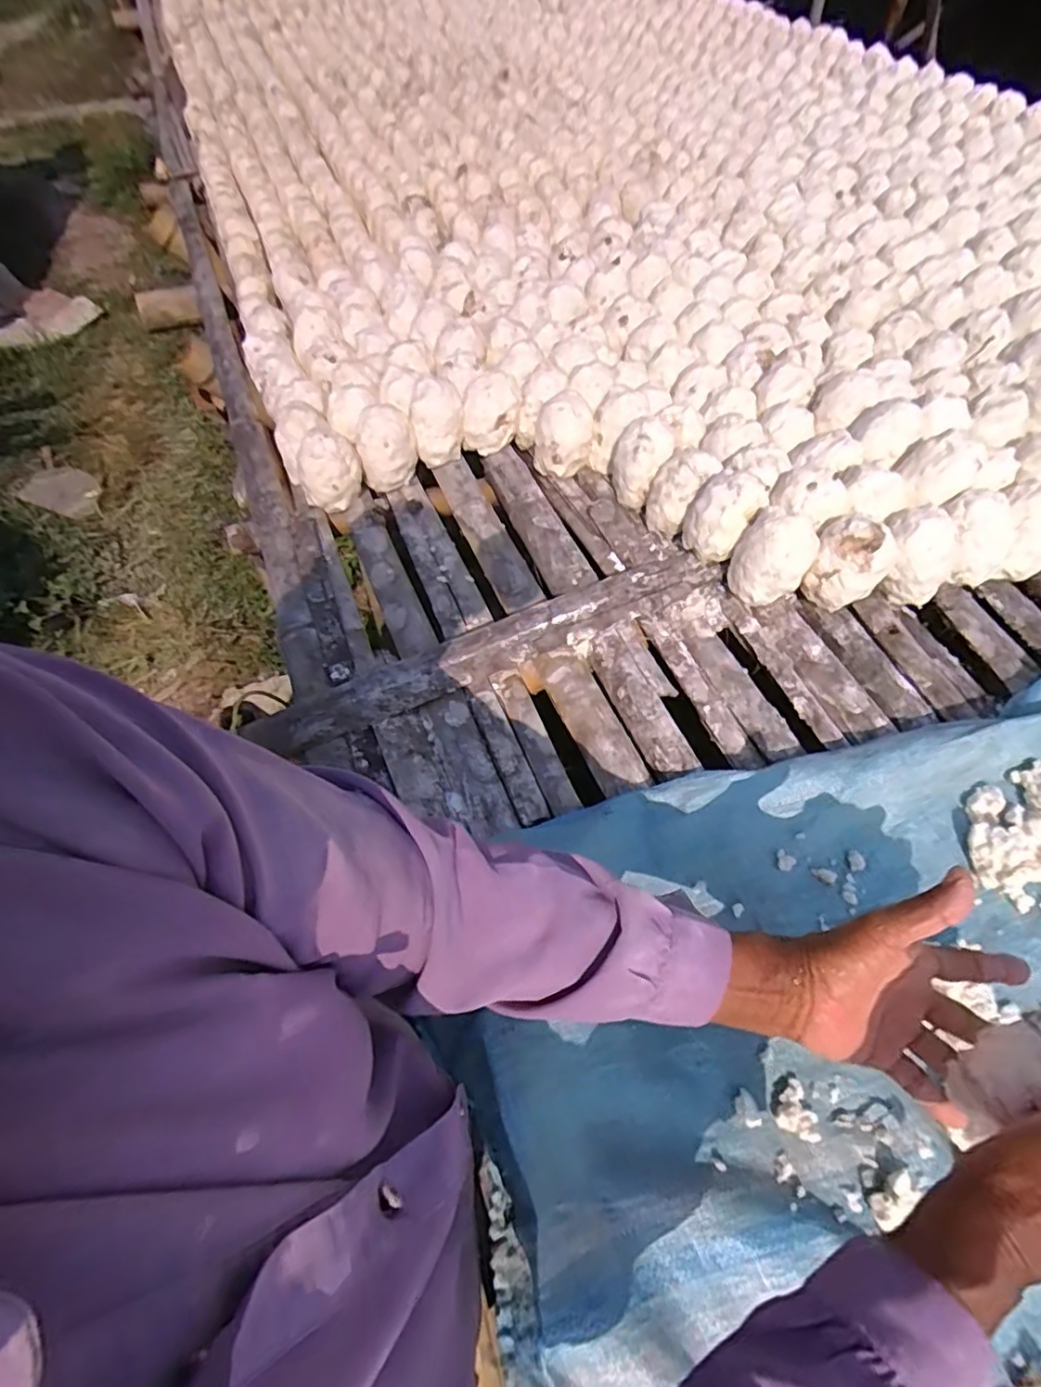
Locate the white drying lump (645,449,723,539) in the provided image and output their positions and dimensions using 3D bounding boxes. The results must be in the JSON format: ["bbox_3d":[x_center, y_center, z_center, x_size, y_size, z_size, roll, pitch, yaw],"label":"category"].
[{"bbox_3d":[0.208,-0.263,0.804,0.076,0.093,0.071,-2,58,3],"label":"white drying lump"}]

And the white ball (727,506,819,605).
[{"bbox_3d":[0.290,-0.155,0.712,0.082,0.092,0.064,24,62,18],"label":"white ball"}]

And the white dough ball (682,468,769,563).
[{"bbox_3d":[0.246,-0.216,0.751,0.083,0.083,0.081,-2,58,3],"label":"white dough ball"}]

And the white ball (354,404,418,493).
[{"bbox_3d":[-0.188,-0.347,0.873,0.082,0.098,0.059,-11,58,-3],"label":"white ball"}]

